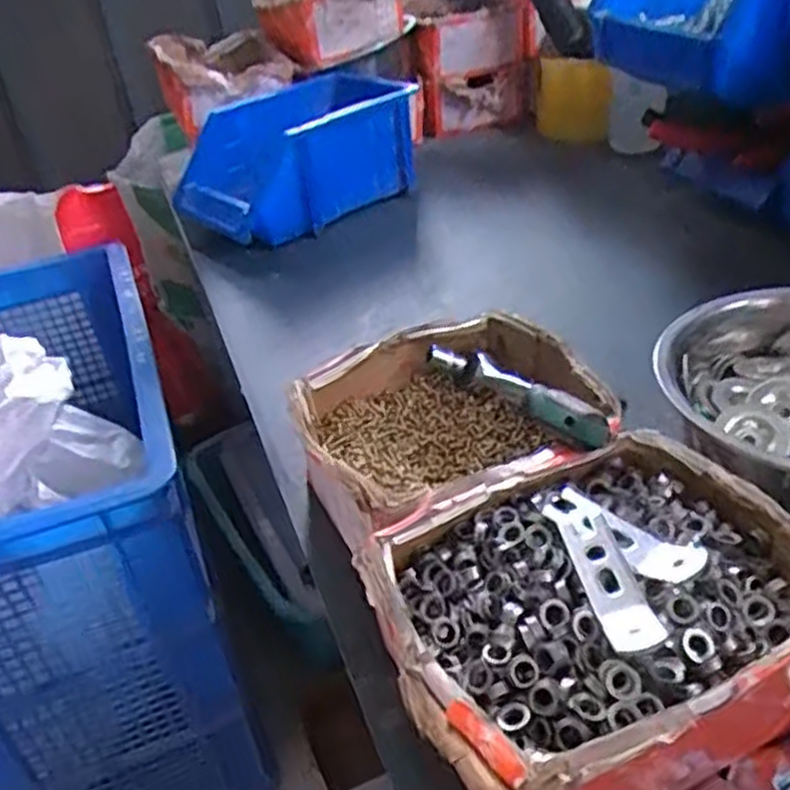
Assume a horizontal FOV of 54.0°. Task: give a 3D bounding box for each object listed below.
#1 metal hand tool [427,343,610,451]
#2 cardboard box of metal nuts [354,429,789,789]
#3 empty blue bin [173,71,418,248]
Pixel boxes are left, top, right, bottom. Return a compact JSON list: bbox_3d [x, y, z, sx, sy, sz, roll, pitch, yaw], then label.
[{"bbox_3d":[0.067,-0.003,0.441,0.032,0.025,0.145,-20,23,-17],"label":"metal hand tool"},{"bbox_3d":[0.086,0.103,0.333,0.178,0.071,0.151,-21,38,-17],"label":"cardboard box of metal nuts"},{"bbox_3d":[-0.124,-0.266,0.874,0.255,0.117,0.169,-28,41,-25],"label":"empty blue bin"}]

